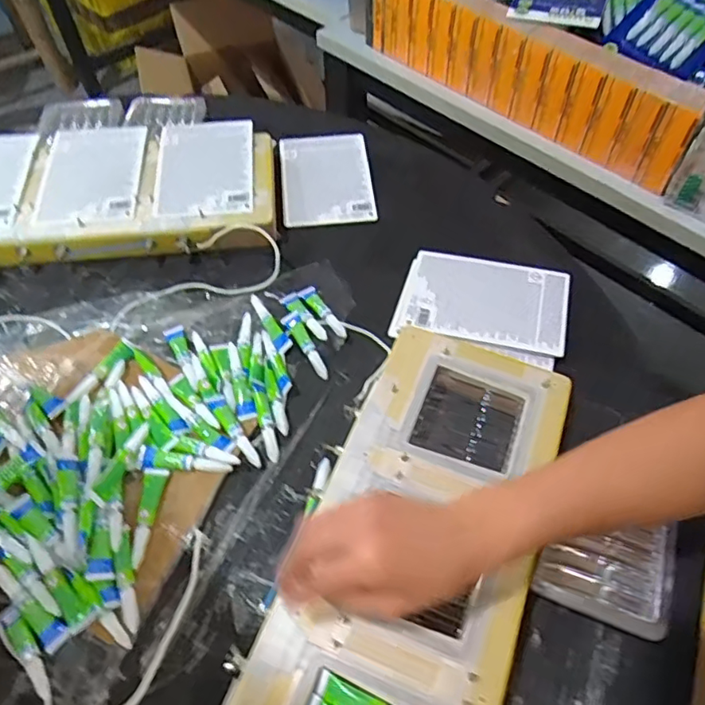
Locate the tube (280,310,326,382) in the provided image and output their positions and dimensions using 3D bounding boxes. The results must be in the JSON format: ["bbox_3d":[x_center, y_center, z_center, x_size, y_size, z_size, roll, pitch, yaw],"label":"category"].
[{"bbox_3d":[-0.049,-0.009,0.582,0.018,0.010,0.082,-22,57,-14],"label":"tube"}]

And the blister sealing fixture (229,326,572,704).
[{"bbox_3d":[0.042,0.159,0.437,0.166,0.022,0.421,20,57,15],"label":"blister sealing fixture"}]

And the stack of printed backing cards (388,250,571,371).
[{"bbox_3d":[0.141,-0.051,0.618,0.177,0.019,0.120,13,57,11],"label":"stack of printed backing cards"}]

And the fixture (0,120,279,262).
[{"bbox_3d":[-0.307,-0.198,0.694,0.425,0.050,0.214,-5,55,-3],"label":"fixture"}]

